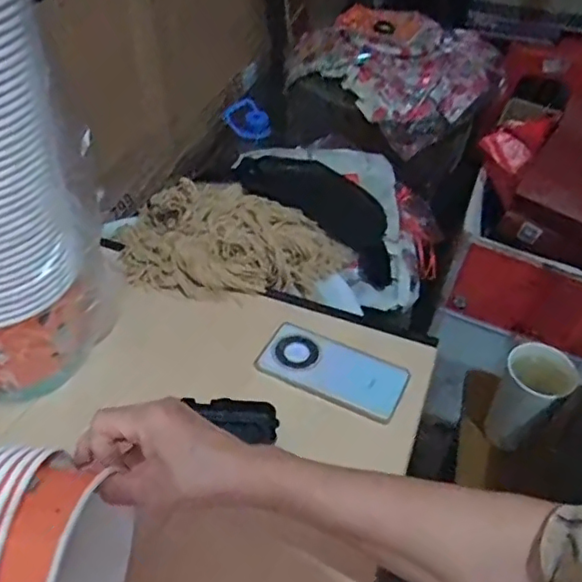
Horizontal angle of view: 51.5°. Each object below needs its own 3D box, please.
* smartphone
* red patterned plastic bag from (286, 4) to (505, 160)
[{"bbox_3d":[0.049,0.089,0.698,0.163,0.015,0.077,20,46,16],"label":"smartphone"},{"bbox_3d":[0.244,-0.542,1.440,0.463,0.169,0.373,27,49,23],"label":"red patterned plastic bag"}]

